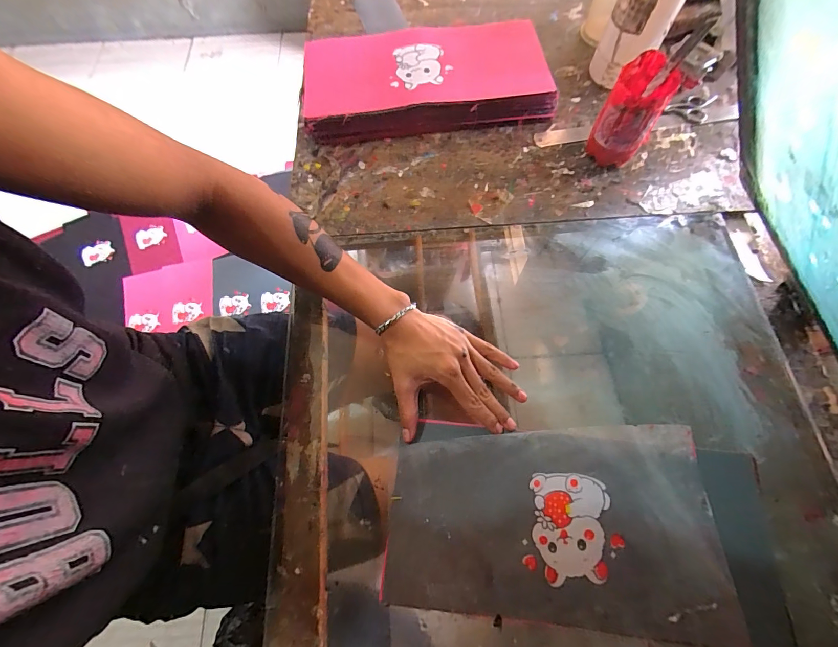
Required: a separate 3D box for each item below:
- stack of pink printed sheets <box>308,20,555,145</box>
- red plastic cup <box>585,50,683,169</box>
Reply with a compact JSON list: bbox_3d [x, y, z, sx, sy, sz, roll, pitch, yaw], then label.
[{"bbox_3d":[0.003,-0.372,0.555,0.380,0.061,0.175,-3,68,0],"label":"stack of pink printed sheets"},{"bbox_3d":[0.275,-0.271,0.475,0.065,0.122,0.072,30,72,12],"label":"red plastic cup"}]

